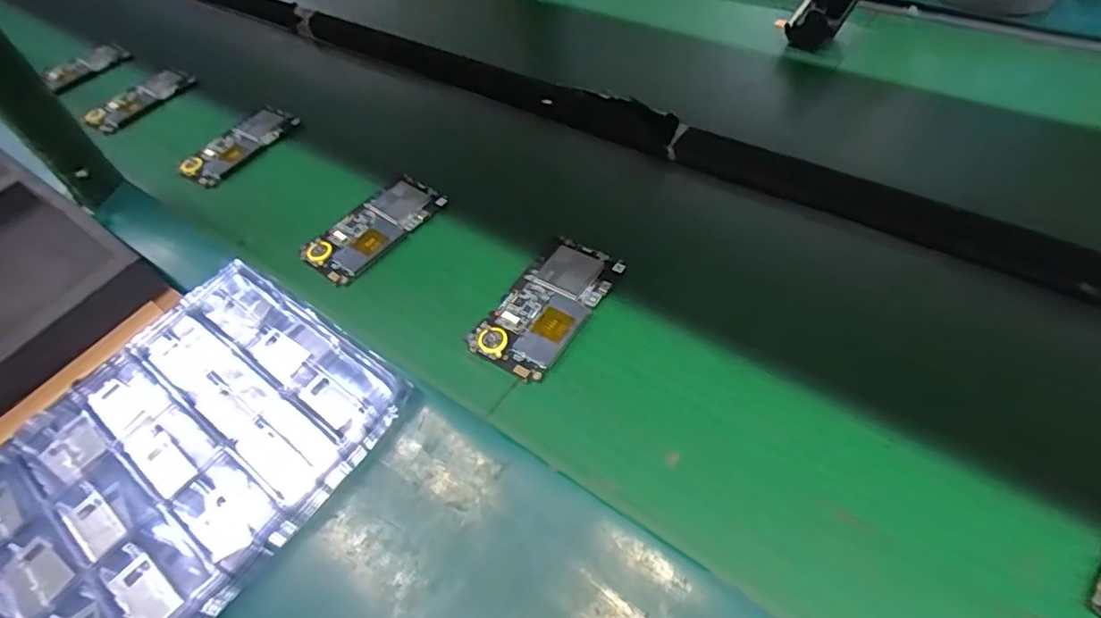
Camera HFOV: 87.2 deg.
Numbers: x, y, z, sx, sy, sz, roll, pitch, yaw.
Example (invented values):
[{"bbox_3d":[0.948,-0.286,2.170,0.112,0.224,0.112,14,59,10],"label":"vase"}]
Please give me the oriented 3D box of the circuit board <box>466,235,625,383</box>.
[{"bbox_3d":[-0.002,-0.006,0.427,0.066,0.006,0.122,24,56,24],"label":"circuit board"}]

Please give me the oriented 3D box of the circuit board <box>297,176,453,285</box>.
[{"bbox_3d":[-0.154,-0.072,0.505,0.062,0.008,0.121,32,64,24],"label":"circuit board"}]

